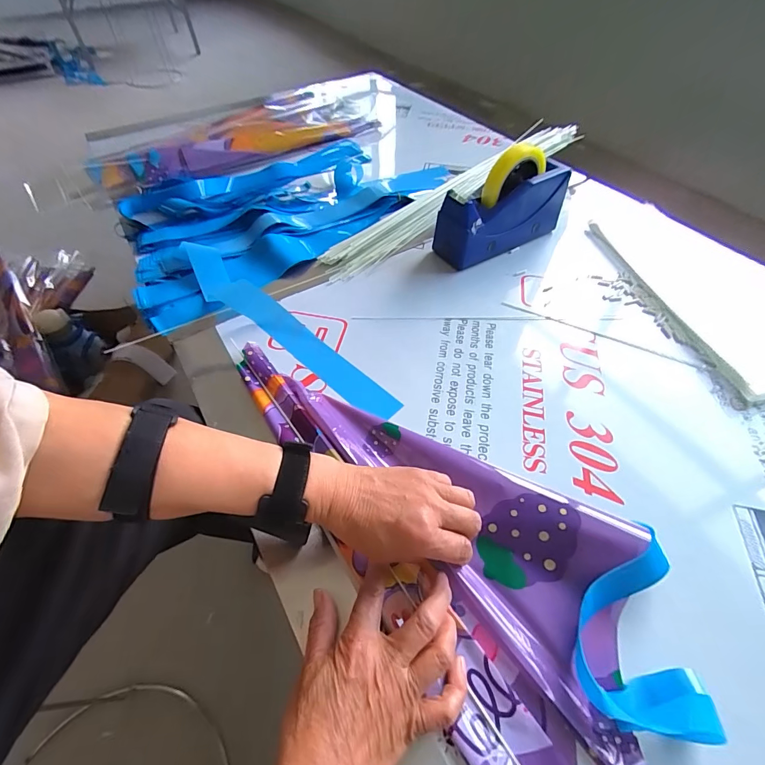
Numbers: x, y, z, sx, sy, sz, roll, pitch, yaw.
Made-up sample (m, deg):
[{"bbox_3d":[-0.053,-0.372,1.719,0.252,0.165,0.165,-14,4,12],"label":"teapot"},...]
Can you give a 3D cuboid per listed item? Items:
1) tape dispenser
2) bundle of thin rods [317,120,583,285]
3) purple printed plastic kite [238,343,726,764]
[{"bbox_3d":[0.179,-0.265,0.578,0.193,0.130,0.074,-28,58,-19],"label":"tape dispenser"},{"bbox_3d":[0.161,-0.360,0.714,0.087,0.028,0.669,36,61,24],"label":"bundle of thin rods"},{"bbox_3d":[0.037,0.104,0.362,0.205,0.033,0.490,-35,60,-23],"label":"purple printed plastic kite"}]

